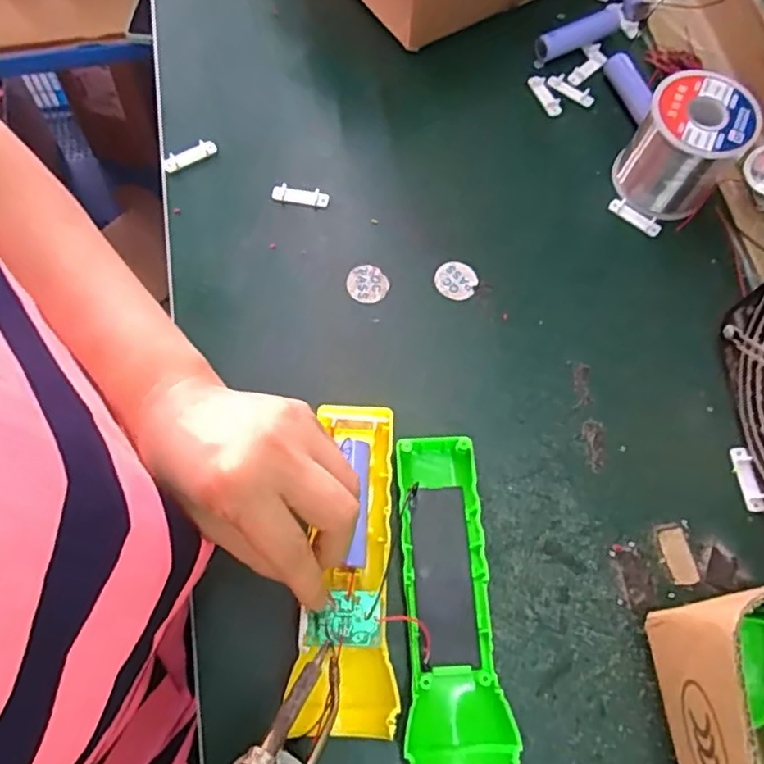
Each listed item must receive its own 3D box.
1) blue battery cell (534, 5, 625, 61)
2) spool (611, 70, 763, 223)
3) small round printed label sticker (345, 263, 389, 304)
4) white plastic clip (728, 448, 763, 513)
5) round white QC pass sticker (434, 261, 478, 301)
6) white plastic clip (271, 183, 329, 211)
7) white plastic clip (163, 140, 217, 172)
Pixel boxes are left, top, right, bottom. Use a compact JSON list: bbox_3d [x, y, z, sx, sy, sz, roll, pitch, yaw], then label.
[{"bbox_3d":[0.151,-0.266,0.477,0.082,0.015,0.018,-30,73,-15],"label":"blue battery cell"},{"bbox_3d":[0.195,-0.152,0.411,0.064,0.065,0.059,1,67,-3],"label":"spool"},{"bbox_3d":[-0.009,-0.062,0.403,0.024,0.004,0.026,0,80,0],"label":"small round printed label sticker"},{"bbox_3d":[0.210,0.056,0.363,0.010,0.006,0.037,-5,68,-6],"label":"white plastic clip"},{"bbox_3d":[0.047,-0.066,0.406,0.027,0.004,0.025,1,67,-3],"label":"round white QC pass sticker"},{"bbox_3d":[-0.055,-0.124,0.423,0.037,0.004,0.013,12,67,1],"label":"white plastic clip"},{"bbox_3d":[-0.131,-0.155,0.431,0.037,0.006,0.011,-23,71,-13],"label":"white plastic clip"}]

